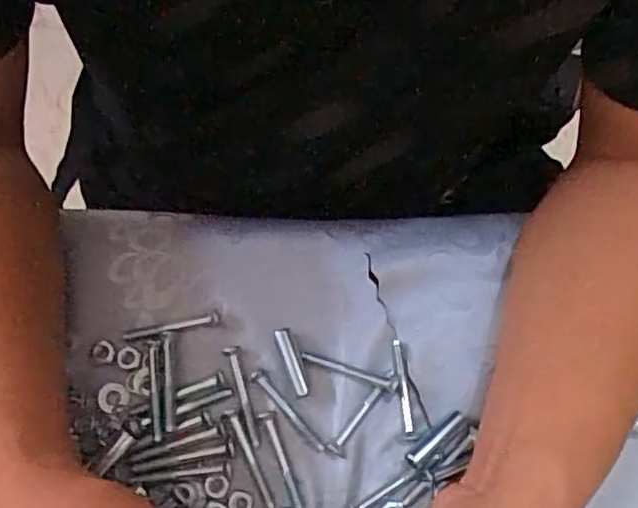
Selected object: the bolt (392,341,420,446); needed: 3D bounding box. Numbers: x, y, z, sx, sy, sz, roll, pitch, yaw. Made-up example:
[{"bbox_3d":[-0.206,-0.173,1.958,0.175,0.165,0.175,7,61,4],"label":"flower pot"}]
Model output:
[{"bbox_3d":[0.046,0.076,0.366,0.010,0.006,0.057,-7,72,-3],"label":"bolt"}]

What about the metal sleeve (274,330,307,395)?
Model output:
[{"bbox_3d":[-0.015,0.061,0.371,0.008,0.009,0.038,-20,73,-7],"label":"metal sleeve"}]

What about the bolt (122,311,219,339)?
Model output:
[{"bbox_3d":[-0.085,0.043,0.378,0.054,0.006,0.009,-15,72,-5],"label":"bolt"}]

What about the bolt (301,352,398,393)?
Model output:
[{"bbox_3d":[0.017,0.066,0.368,0.055,0.011,0.009,14,72,4],"label":"bolt"}]

